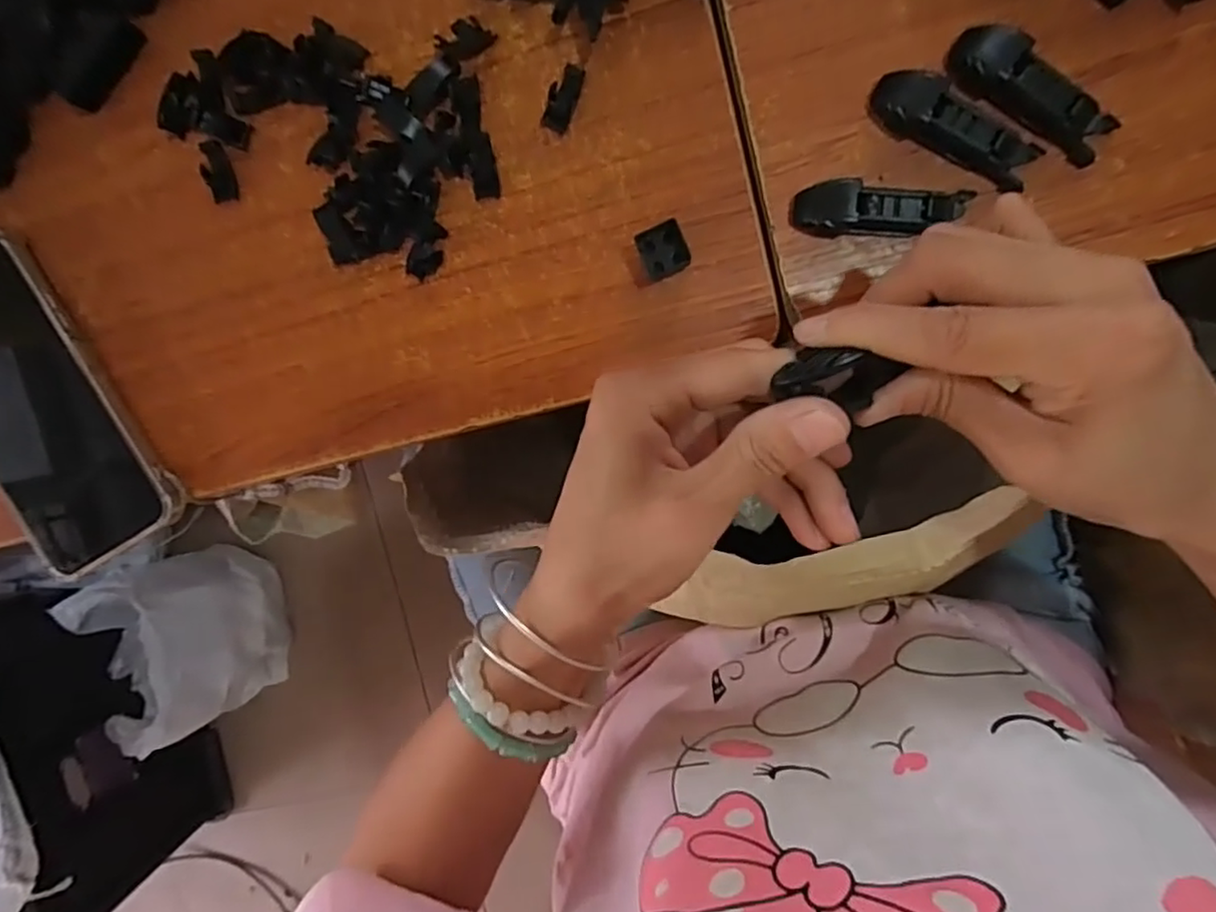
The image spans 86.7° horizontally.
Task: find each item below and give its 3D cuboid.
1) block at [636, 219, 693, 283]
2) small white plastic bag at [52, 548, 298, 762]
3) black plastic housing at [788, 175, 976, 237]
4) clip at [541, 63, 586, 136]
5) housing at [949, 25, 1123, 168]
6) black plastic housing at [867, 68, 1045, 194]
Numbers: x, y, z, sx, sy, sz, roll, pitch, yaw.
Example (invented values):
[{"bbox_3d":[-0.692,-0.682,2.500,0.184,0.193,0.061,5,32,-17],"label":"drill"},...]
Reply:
[{"bbox_3d":[0.025,-0.090,0.283,0.020,0.018,0.020,-25,93,8],"label":"block"},{"bbox_3d":[-0.586,0.263,0.909,0.159,0.192,0.234,-6,95,7],"label":"small white plastic bag"},{"bbox_3d":[0.115,-0.104,0.274,0.070,0.013,0.021,4,96,6],"label":"black plastic housing"},{"bbox_3d":[-0.020,-0.158,0.283,0.011,0.008,0.026,24,98,3],"label":"clip"},{"bbox_3d":[0.175,-0.150,0.263,0.073,0.017,0.024,39,98,1],"label":"housing"},{"bbox_3d":[0.144,-0.136,0.267,0.072,0.018,0.021,27,98,3],"label":"black plastic housing"}]

